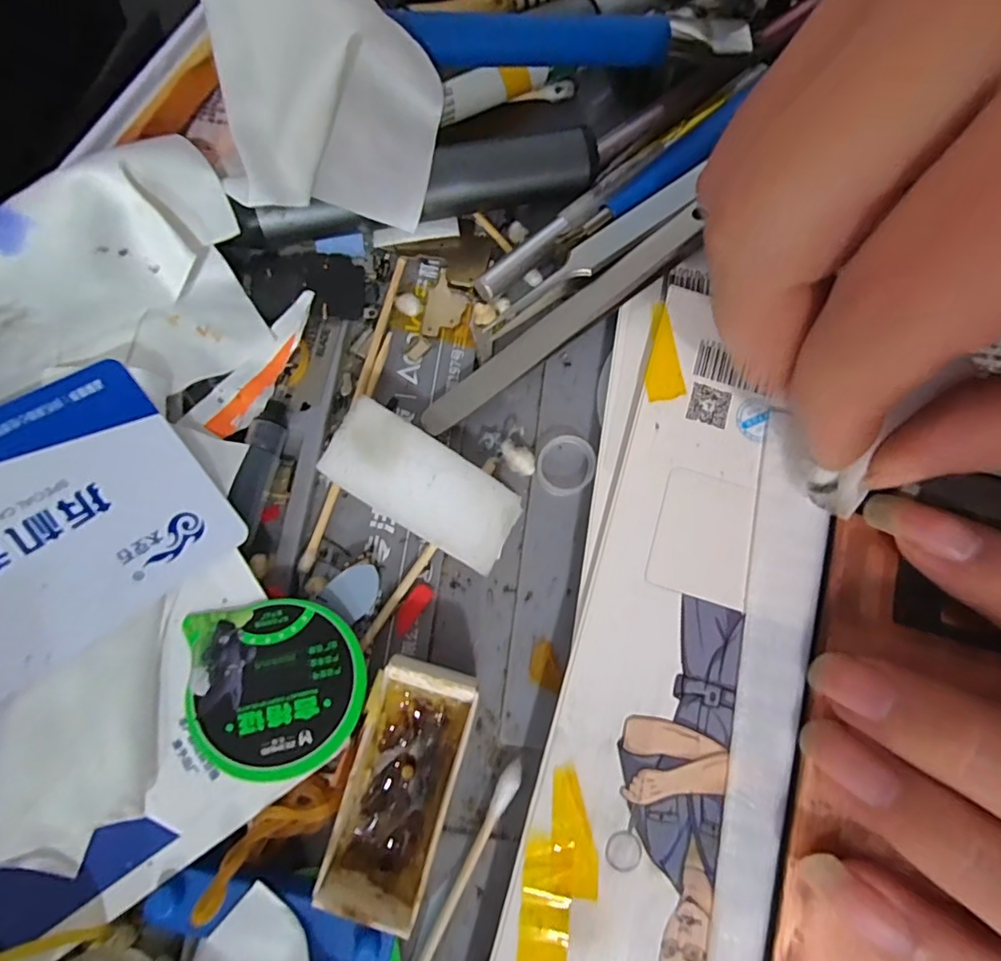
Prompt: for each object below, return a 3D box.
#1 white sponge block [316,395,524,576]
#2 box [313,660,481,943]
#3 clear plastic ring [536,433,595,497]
[{"bbox_3d":[-0.018,0.002,0.130,0.046,0.021,0.021,29,79,6],"label":"white sponge block"},{"bbox_3d":[-0.021,0.064,0.117,0.022,0.019,0.047,16,77,4],"label":"box"},{"bbox_3d":[0.017,-0.004,0.141,0.015,0.004,0.017,13,77,3],"label":"clear plastic ring"}]

